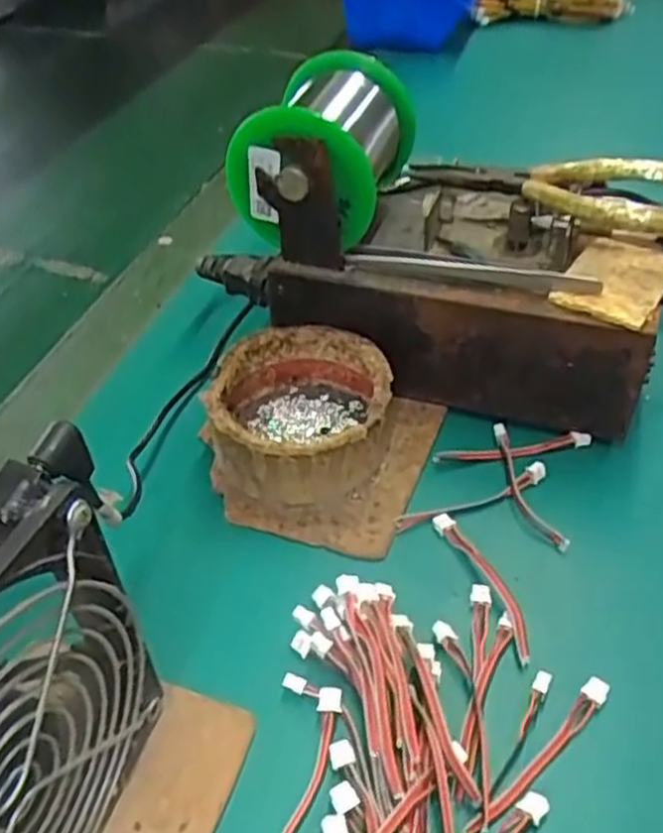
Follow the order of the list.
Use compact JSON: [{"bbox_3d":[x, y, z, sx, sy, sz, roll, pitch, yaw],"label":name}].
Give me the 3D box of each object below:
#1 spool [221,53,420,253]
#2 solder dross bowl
[{"bbox_3d":[-0.001,-0.131,0.363,0.066,0.063,0.085,14,46,15],"label":"spool"},{"bbox_3d":[-0.014,-0.002,0.357,0.080,0.041,0.080,0,44,0],"label":"solder dross bowl"}]

